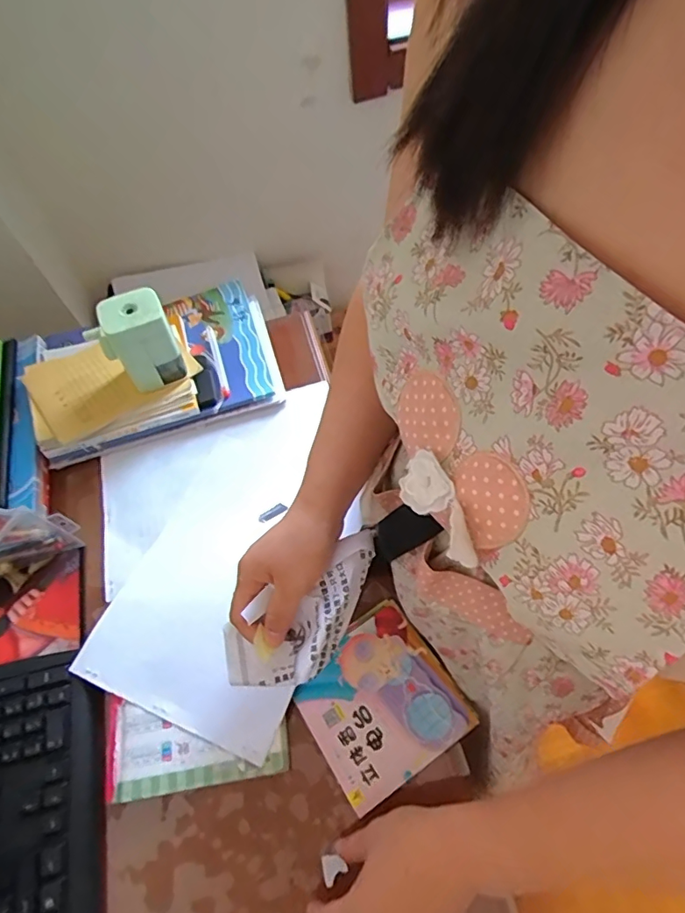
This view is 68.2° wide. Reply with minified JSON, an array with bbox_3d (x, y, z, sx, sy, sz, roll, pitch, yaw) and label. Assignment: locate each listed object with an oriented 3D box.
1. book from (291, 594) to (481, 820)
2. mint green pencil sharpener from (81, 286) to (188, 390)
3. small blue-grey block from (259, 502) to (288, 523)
[{"bbox_3d":[0.032,0.220,0.460,0.128,0.009,0.130,-32,64,-13],"label":"book"},{"bbox_3d":[-0.240,-0.128,0.602,0.088,0.112,0.057,-24,63,-9],"label":"mint green pencil sharpener"},{"bbox_3d":[-0.079,0.064,0.568,0.033,0.010,0.010,-36,65,-15],"label":"small blue-grey block"}]

